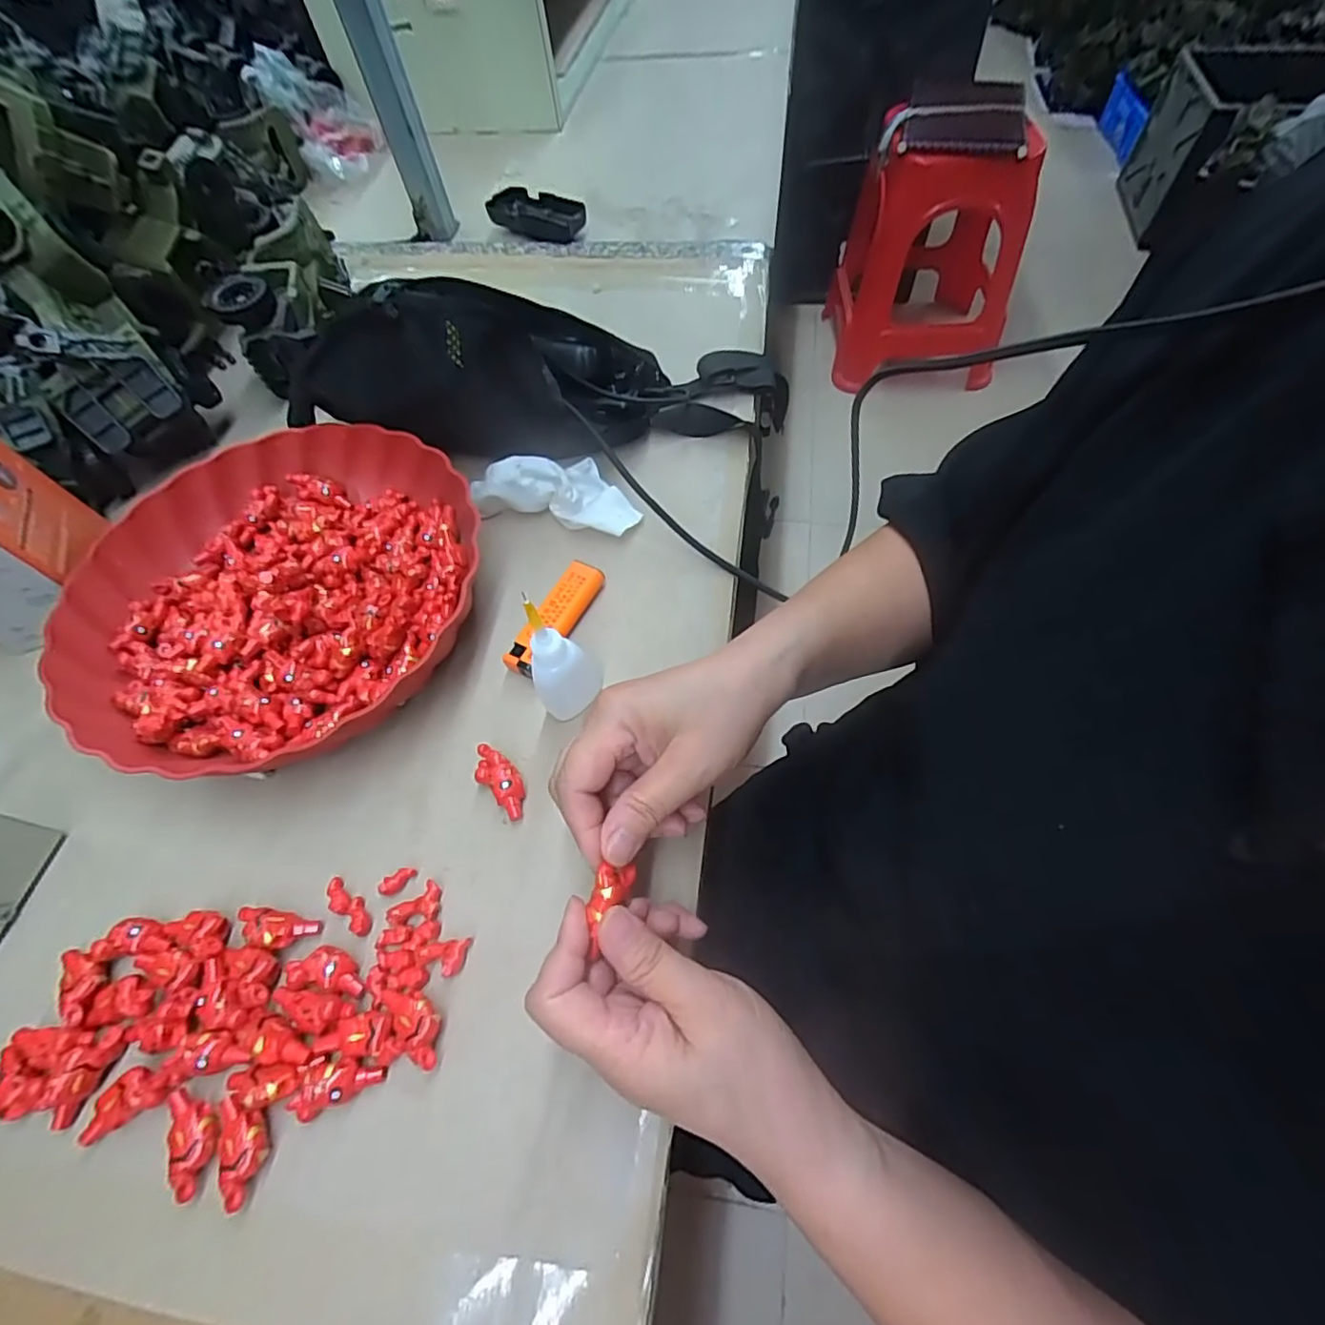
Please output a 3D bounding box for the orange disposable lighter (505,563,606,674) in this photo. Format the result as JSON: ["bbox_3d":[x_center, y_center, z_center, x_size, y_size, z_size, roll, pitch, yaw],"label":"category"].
[{"bbox_3d":[-0.064,-0.026,0.365,0.023,0.019,0.079,27,65,17],"label":"orange disposable lighter"}]

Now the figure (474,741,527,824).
[{"bbox_3d":[-0.085,0.063,0.318,0.042,0.012,0.018,40,69,23],"label":"figure"}]

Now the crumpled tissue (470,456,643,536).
[{"bbox_3d":[-0.074,-0.117,0.408,0.120,0.035,0.043,10,61,9],"label":"crumpled tissue"}]

